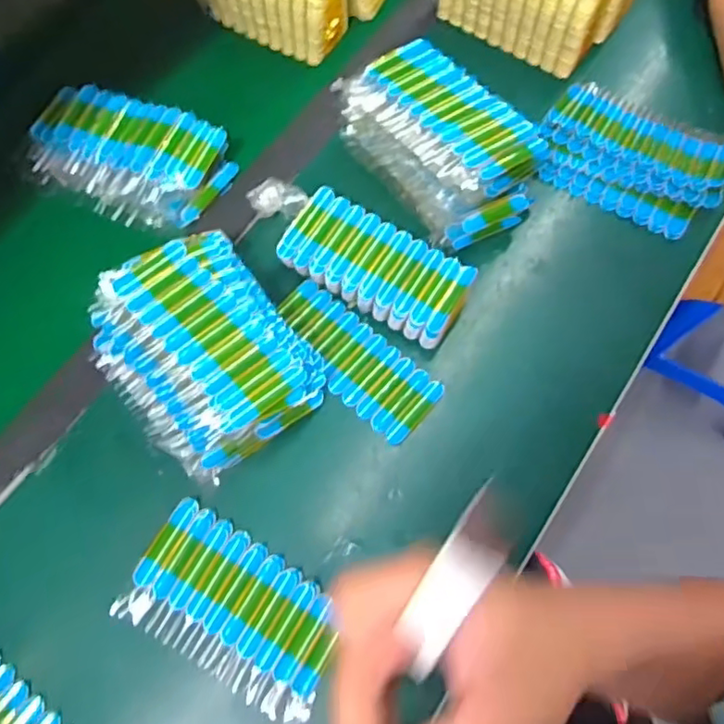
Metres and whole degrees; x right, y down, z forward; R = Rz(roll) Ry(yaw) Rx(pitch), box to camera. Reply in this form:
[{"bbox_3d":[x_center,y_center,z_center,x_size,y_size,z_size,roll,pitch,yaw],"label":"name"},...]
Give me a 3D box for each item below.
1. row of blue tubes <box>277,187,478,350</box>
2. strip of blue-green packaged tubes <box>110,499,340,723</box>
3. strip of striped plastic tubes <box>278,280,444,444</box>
[{"bbox_3d":[0.012,-0.078,0.499,0.154,0.040,0.071,30,74,13],"label":"row of blue tubes"},{"bbox_3d":[-0.090,0.174,0.419,0.150,0.009,0.088,27,73,12],"label":"strip of blue-green packaged tubes"},{"bbox_3d":[-0.009,-0.004,0.489,0.153,0.007,0.061,41,76,16],"label":"strip of striped plastic tubes"}]

